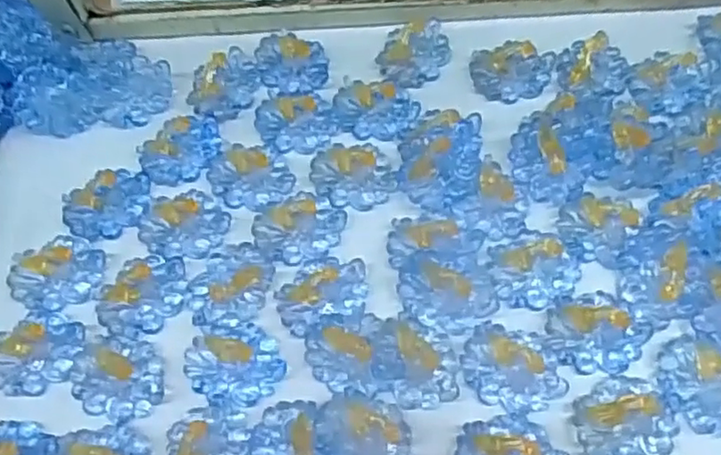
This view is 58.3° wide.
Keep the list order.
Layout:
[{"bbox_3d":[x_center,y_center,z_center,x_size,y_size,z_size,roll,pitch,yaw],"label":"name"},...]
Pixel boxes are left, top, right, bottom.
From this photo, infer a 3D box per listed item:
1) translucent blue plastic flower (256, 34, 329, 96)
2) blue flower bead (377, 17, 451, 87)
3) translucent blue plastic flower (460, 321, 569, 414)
[{"bbox_3d":[-0.032,-0.076,0.300,0.033,0.007,0.032,-4,64,2],"label":"translucent blue plastic flower"},{"bbox_3d":[0.025,-0.082,0.298,0.030,0.010,0.037,17,67,12],"label":"blue flower bead"},{"bbox_3d":[0.057,0.052,0.240,0.038,0.005,0.029,11,65,9],"label":"translucent blue plastic flower"}]

